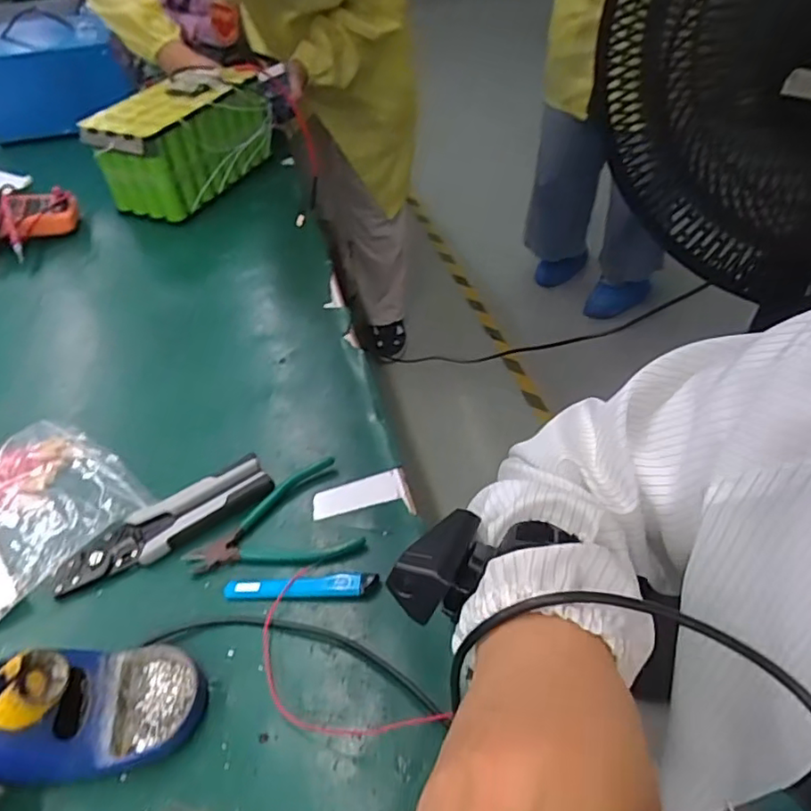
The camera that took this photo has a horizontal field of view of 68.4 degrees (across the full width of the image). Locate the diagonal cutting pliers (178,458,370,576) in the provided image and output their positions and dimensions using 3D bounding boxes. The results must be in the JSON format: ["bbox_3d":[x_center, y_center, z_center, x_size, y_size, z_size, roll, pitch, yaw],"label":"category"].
[{"bbox_3d":[-0.117,0.112,0.528,0.144,0.013,0.095,-21,48,-16],"label":"diagonal cutting pliers"}]

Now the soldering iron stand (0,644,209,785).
[{"bbox_3d":[-0.221,0.200,0.400,0.144,0.088,0.077,-14,46,-10],"label":"soldering iron stand"}]

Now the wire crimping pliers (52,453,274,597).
[{"bbox_3d":[-0.214,0.107,0.536,0.190,0.017,0.055,-25,49,-19],"label":"wire crimping pliers"}]

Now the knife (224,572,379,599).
[{"bbox_3d":[-0.086,0.147,0.486,0.124,0.008,0.018,-2,46,1],"label":"knife"}]

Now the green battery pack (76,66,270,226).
[{"bbox_3d":[-0.348,-0.435,0.973,0.129,0.146,0.282,20,50,21],"label":"green battery pack"}]

